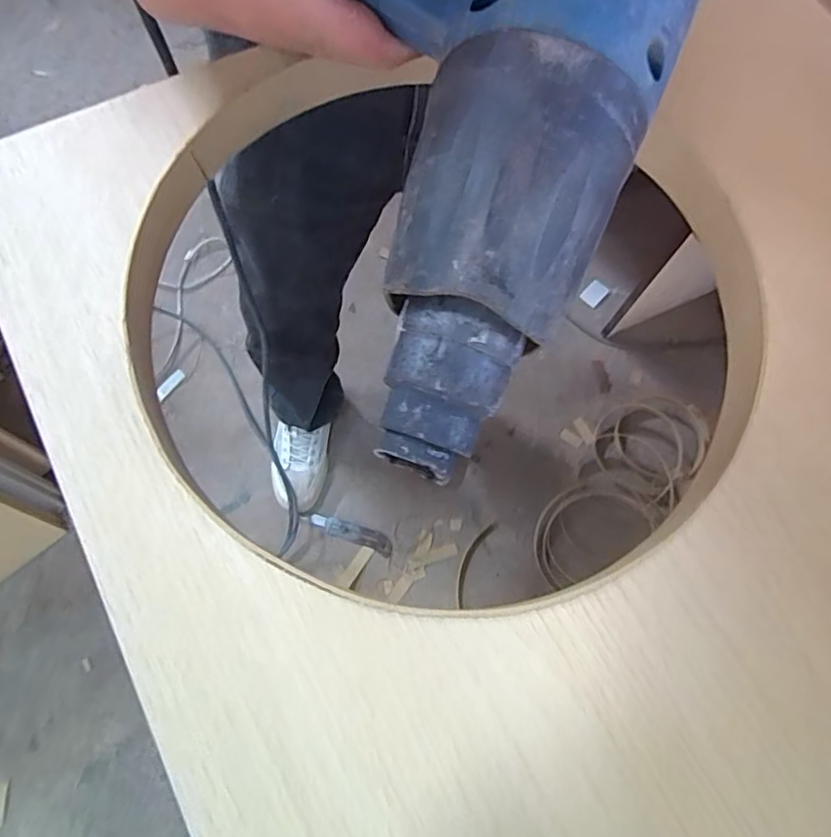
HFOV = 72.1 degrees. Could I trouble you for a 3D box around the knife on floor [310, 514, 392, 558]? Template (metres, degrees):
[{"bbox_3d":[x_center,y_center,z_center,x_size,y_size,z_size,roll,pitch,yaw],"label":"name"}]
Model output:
[{"bbox_3d":[-0.121,0.218,1.088,0.163,0.010,0.038,21,73,4],"label":"knife on floor"}]

